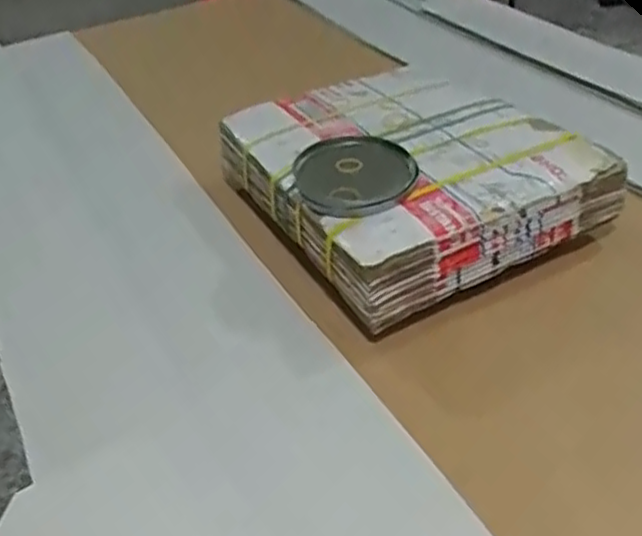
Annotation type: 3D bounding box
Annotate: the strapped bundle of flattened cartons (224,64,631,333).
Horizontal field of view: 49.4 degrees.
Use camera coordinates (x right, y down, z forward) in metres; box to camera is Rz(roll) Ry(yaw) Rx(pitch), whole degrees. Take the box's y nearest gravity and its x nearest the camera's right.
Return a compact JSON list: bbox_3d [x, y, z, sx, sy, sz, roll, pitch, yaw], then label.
[{"bbox_3d":[0.125,-0.169,1.100,0.428,0.116,0.505,-23,42,-21],"label":"strapped bundle of flattened cartons"}]

